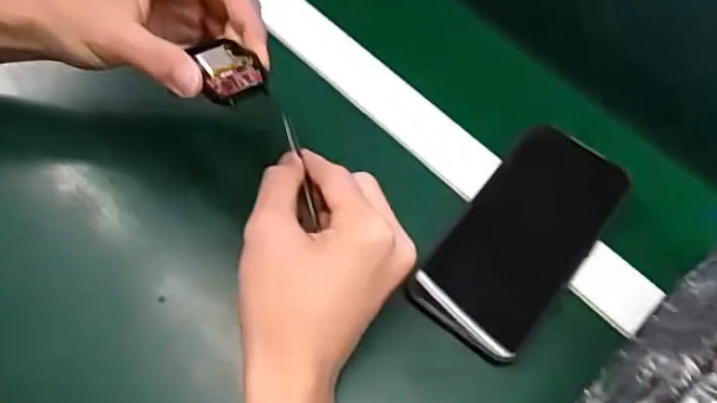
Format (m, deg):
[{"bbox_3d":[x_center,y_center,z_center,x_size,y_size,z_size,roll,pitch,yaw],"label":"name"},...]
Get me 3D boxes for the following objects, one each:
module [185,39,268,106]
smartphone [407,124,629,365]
[{"bbox_3d":[-0.069,-0.069,0.341,0.032,0.011,0.039,-27,66,-16],"label":"module"},{"bbox_3d":[0.105,0.021,0.408,0.079,0.014,0.156,36,76,17],"label":"smartphone"}]

